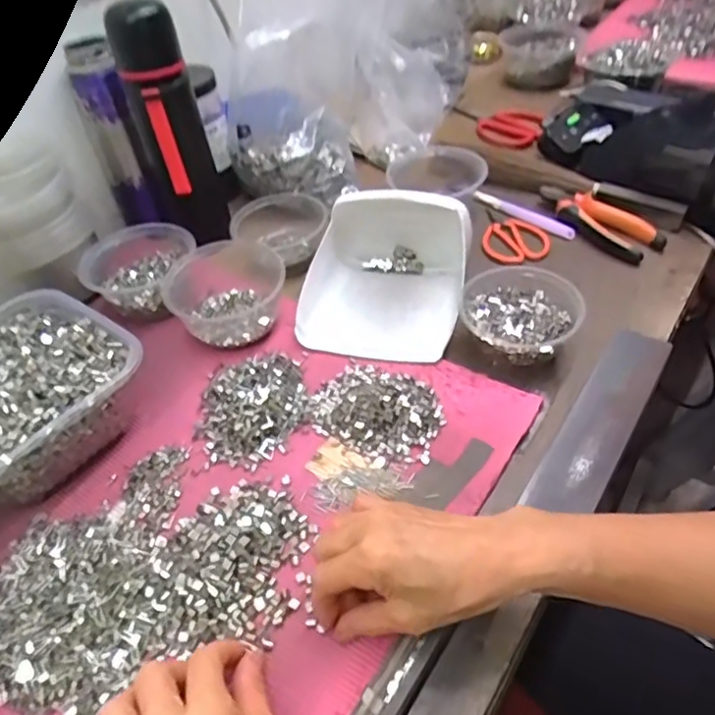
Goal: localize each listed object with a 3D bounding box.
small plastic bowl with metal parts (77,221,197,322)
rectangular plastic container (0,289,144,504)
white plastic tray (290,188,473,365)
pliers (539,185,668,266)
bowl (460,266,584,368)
[{"bbox_3d":[-0.228,-0.091,0.622,0.103,0.059,0.109,12,49,16],"label":"small plastic bowl with metal parts"},{"bbox_3d":[-0.284,0.034,0.497,0.162,0.074,0.173,29,56,29],"label":"rectangular plastic container"},{"bbox_3d":[0.026,-0.089,0.579,0.156,0.078,0.167,6,48,11],"label":"white plastic tray"},{"bbox_3d":[0.268,-0.160,0.671,0.059,0.019,0.156,-31,51,-22],"label":"pliers"},{"bbox_3d":[0.147,-0.034,0.540,0.100,0.049,0.099,-3,46,3],"label":"bowl"}]

